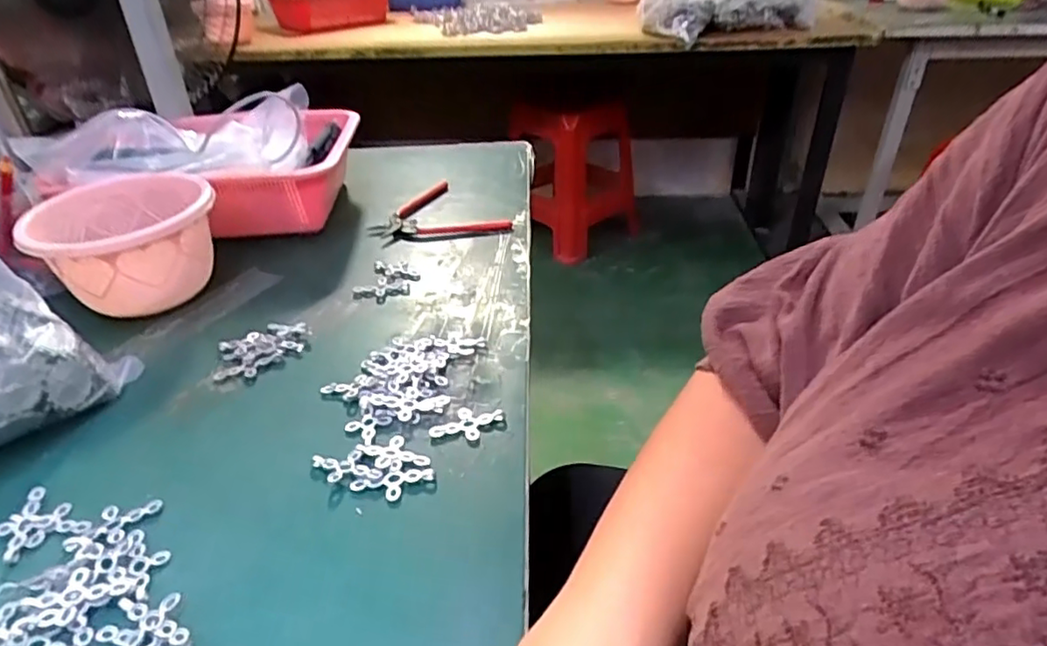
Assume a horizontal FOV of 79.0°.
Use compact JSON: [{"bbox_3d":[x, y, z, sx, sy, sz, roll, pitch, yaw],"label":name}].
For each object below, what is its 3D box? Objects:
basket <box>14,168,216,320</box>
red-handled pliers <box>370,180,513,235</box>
[{"bbox_3d":[-0.340,-0.063,0.555,0.134,0.095,0.120,-27,40,-32],"label":"basket"},{"bbox_3d":[-0.089,-0.125,0.695,0.148,0.020,0.095,-3,34,1],"label":"red-handled pliers"}]

